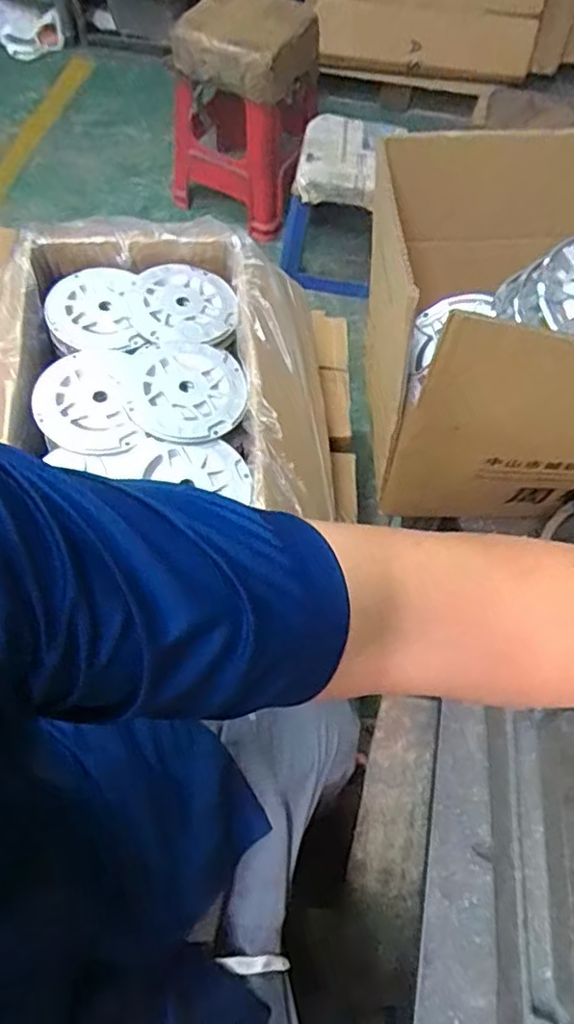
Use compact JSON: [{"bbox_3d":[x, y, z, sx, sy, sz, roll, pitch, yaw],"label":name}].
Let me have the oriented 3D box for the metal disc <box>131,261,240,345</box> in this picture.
[{"bbox_3d":[-0.129,-0.259,0.803,0.125,0.020,0.129,1,62,-2],"label":"metal disc"}]

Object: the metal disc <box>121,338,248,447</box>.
[{"bbox_3d":[-0.117,-0.141,0.734,0.132,0.017,0.147,-16,64,-11],"label":"metal disc"}]

